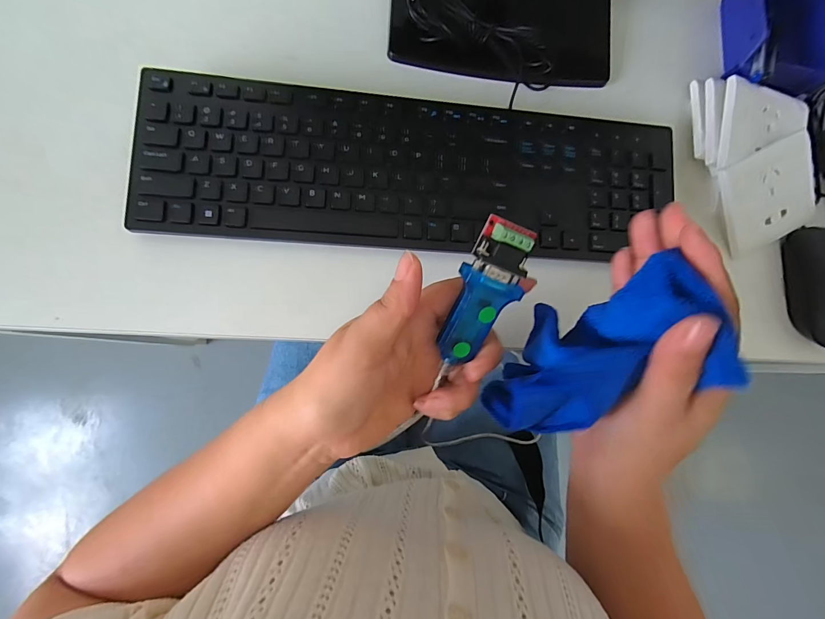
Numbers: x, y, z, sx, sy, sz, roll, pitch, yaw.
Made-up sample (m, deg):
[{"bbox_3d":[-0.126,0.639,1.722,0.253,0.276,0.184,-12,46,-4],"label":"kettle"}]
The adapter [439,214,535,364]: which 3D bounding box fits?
[{"bbox_3d":[0.041,-0.007,0.213,0.034,0.013,0.085,21,107,-4],"label":"adapter"}]

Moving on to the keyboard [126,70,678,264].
[{"bbox_3d":[0.007,-0.112,0.299,0.418,0.017,0.124,3,84,-6],"label":"keyboard"}]

